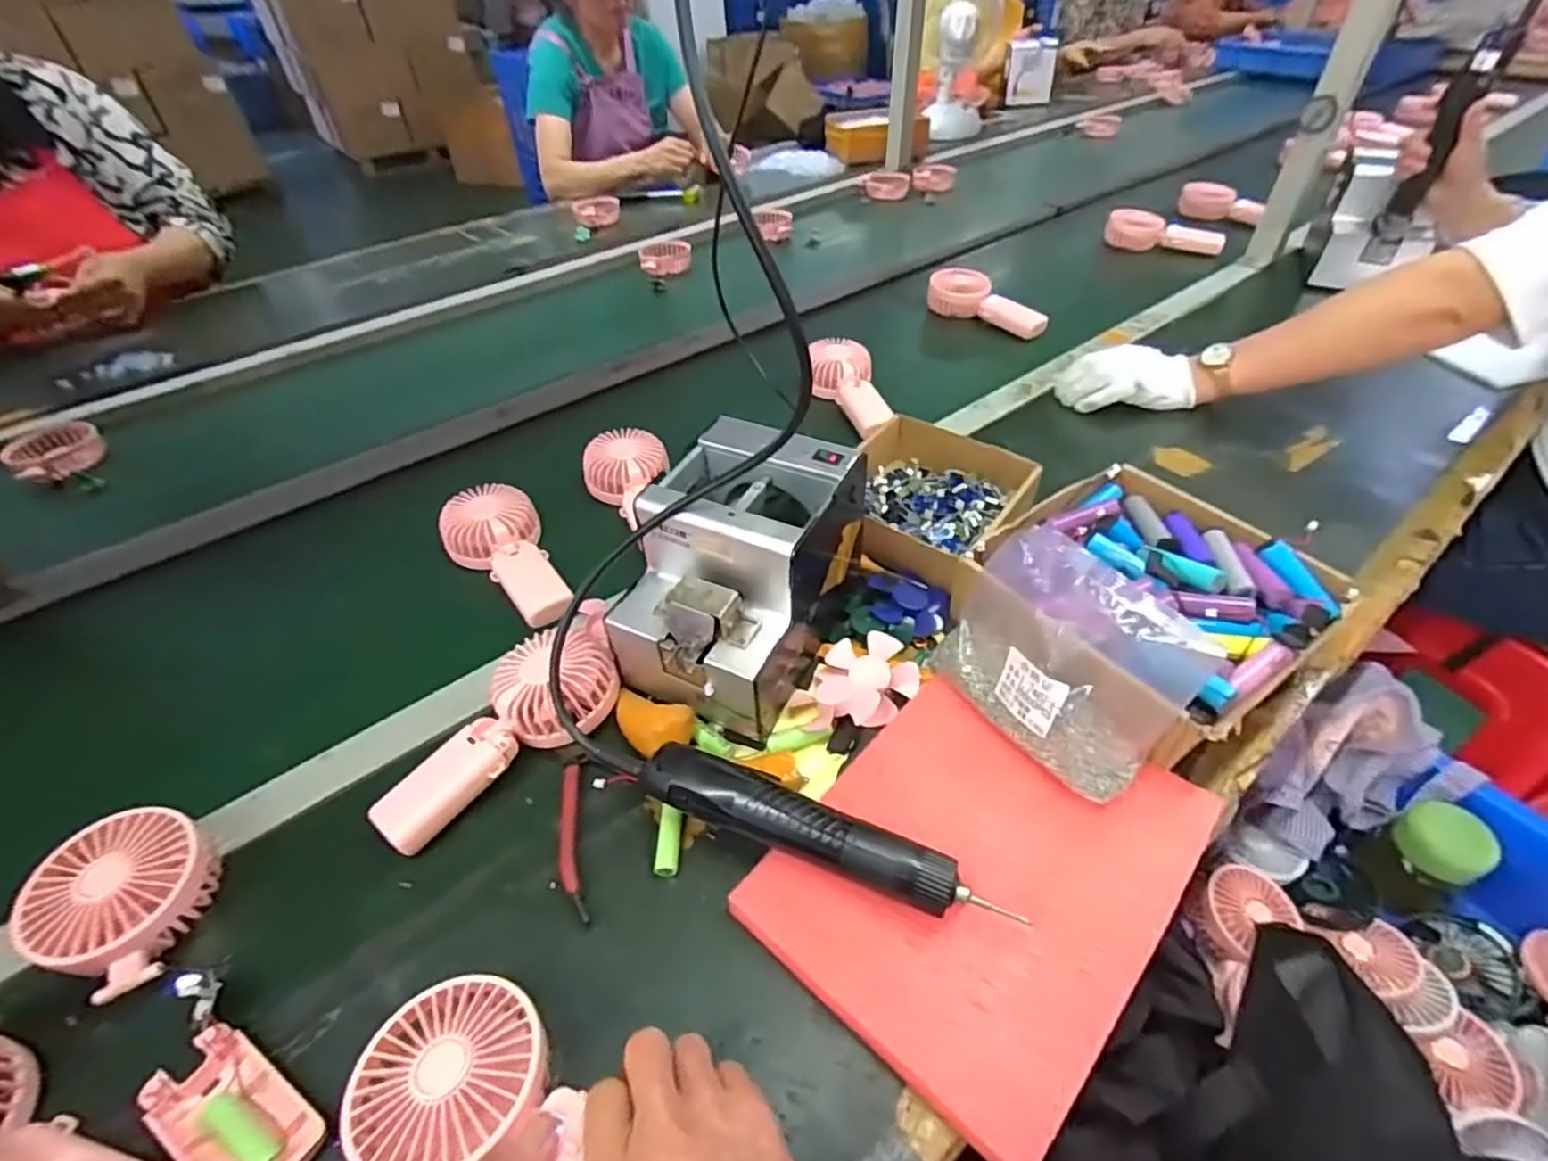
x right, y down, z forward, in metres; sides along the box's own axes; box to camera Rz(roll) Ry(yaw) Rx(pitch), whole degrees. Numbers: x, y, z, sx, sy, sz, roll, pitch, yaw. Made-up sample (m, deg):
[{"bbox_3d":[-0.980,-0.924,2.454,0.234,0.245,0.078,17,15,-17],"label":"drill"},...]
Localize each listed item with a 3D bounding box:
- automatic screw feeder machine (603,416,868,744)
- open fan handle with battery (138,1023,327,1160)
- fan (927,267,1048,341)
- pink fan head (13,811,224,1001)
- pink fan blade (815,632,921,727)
[{"bbox_3d":[-0.027,-0.008,0.529,0.129,0.143,0.179,19,48,22],"label":"automatic screw feeder machine"},{"bbox_3d":[-0.276,0.276,0.353,0.092,0.020,0.047,20,49,23],"label":"open fan handle with battery"},{"bbox_3d":[0.301,-0.393,0.982,0.070,0.054,0.170,-25,48,-21],"label":"fan"},{"bbox_3d":[-0.386,0.192,0.417,0.098,0.050,0.089,17,47,20],"label":"pink fan head"},{"bbox_3d":[0.073,0.076,0.525,0.073,0.021,0.079,-2,44,2],"label":"pink fan blade"}]

